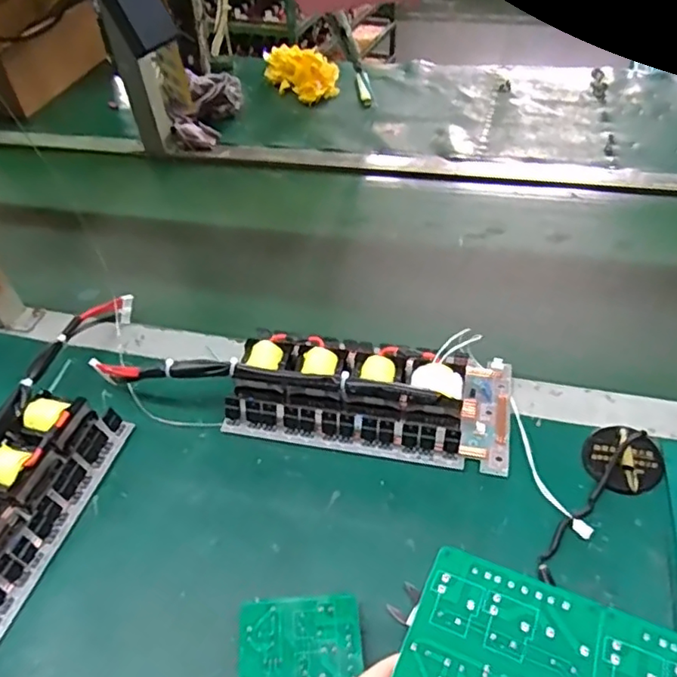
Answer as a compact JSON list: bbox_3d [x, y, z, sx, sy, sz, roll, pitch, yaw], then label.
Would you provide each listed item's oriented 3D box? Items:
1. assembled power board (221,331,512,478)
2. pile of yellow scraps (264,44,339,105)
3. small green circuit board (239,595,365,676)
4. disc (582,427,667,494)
[{"bbox_3d":[0.032,0.049,0.608,0.289,0.058,0.131,6,47,12],"label":"assembled power board"},{"bbox_3d":[-0.066,-0.539,1.180,0.102,0.068,0.156,-29,50,-21],"label":"pile of yellow scraps"},{"bbox_3d":[-0.028,0.243,0.438,0.092,0.005,0.091,-2,47,-5],"label":"small green circuit board"},{"bbox_3d":[0.268,0.112,0.548,0.067,0.020,0.068,-3,46,3],"label":"disc"}]

